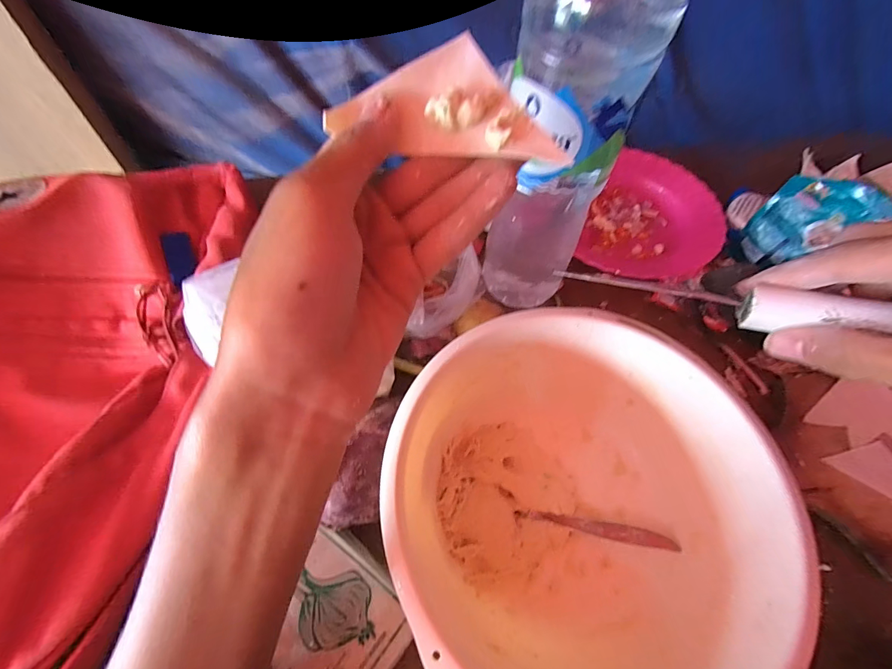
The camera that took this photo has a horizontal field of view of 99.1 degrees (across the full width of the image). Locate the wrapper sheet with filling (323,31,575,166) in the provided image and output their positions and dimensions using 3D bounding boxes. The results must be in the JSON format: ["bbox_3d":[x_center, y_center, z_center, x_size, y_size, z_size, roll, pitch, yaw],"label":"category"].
[{"bbox_3d":[-0.001,-0.079,0.155,0.071,0.018,0.070,-33,75,-7],"label":"wrapper sheet with filling"}]

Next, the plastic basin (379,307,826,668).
[{"bbox_3d":[0.084,0.115,0.269,0.234,0.103,0.233,-7,59,-8],"label":"plastic basin"}]

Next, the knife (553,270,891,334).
[{"bbox_3d":[0.138,-0.017,0.189,0.157,0.023,0.022,11,57,23],"label":"knife"}]

